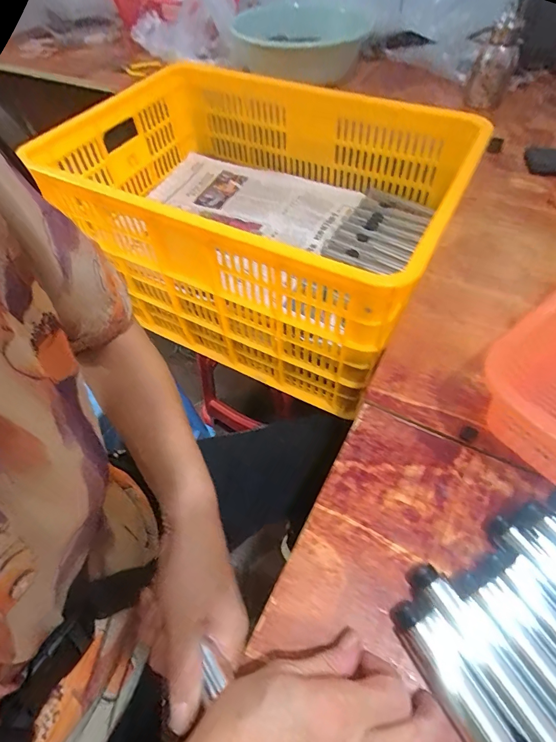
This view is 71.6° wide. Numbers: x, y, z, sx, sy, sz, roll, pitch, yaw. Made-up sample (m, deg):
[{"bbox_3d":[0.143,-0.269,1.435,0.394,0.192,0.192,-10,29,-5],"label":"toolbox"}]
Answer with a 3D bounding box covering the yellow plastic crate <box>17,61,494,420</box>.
[{"bbox_3d":[-0.039,-0.260,0.691,0.601,0.328,0.407,25,59,18],"label":"yellow plastic crate"}]

